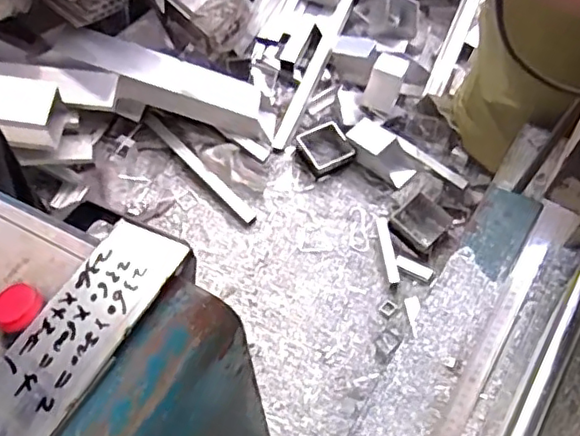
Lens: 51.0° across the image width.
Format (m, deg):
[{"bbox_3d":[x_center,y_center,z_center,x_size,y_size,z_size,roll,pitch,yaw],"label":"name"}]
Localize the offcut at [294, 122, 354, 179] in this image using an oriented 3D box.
[{"bbox_3d":[0.082,-0.159,1.408,0.105,0.029,0.110,-26,67,-3],"label":"offcut"}]

